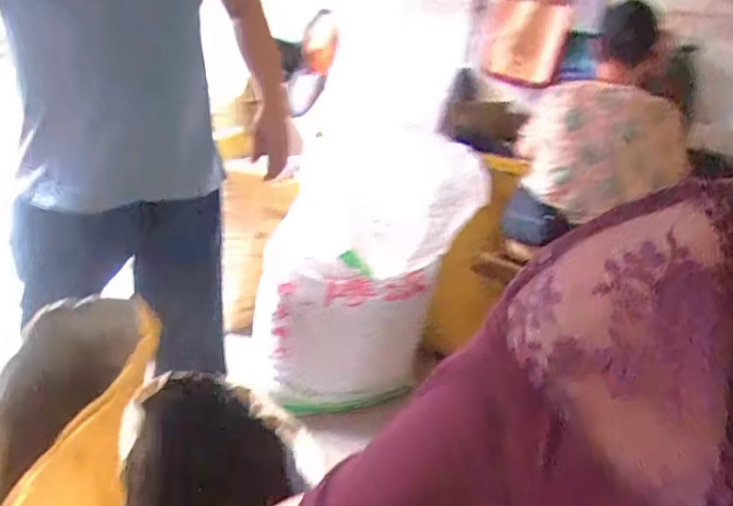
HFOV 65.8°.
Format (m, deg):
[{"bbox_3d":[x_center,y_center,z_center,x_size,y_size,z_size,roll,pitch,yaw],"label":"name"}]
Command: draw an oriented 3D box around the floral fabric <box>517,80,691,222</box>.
[{"bbox_3d":[0.703,-0.331,1.723,0.505,0.340,0.286,-6,23,-29],"label":"floral fabric"}]

